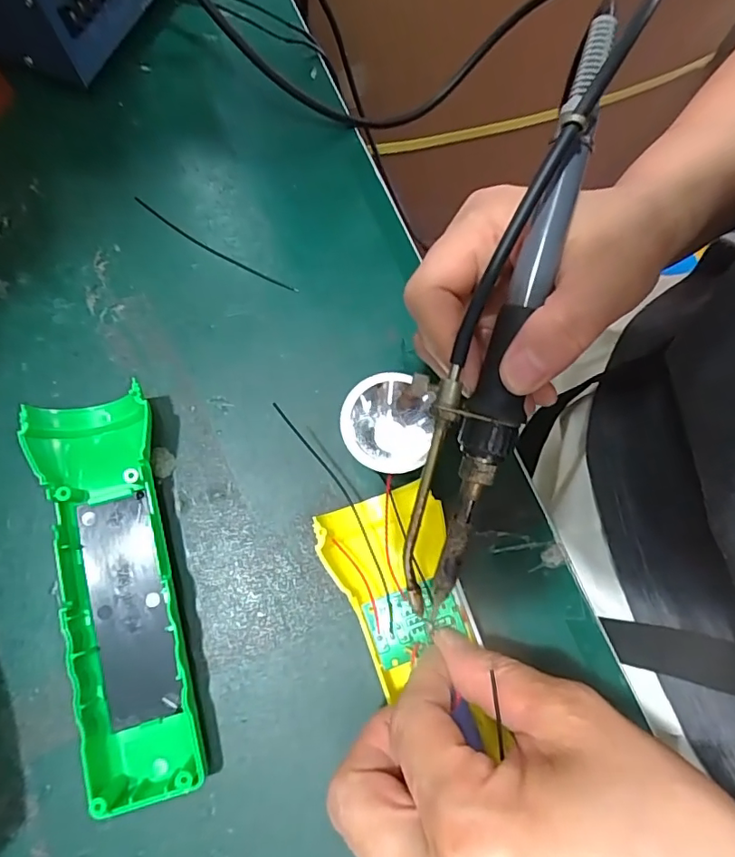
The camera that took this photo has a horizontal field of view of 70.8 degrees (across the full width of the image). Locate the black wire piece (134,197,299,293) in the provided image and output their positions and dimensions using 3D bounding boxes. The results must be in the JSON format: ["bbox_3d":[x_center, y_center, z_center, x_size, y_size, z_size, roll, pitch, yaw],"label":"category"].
[{"bbox_3d":[-0.082,-0.097,0.275,0.104,0.004,0.006,30,76,7],"label":"black wire piece"}]

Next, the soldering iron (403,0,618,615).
[{"bbox_3d":[0.046,-0.032,0.182,0.026,0.026,0.213,17,98,4],"label":"soldering iron"}]

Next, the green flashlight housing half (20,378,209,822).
[{"bbox_3d":[-0.105,0.065,0.219,0.050,0.026,0.163,-13,75,-4],"label":"green flashlight housing half"}]

